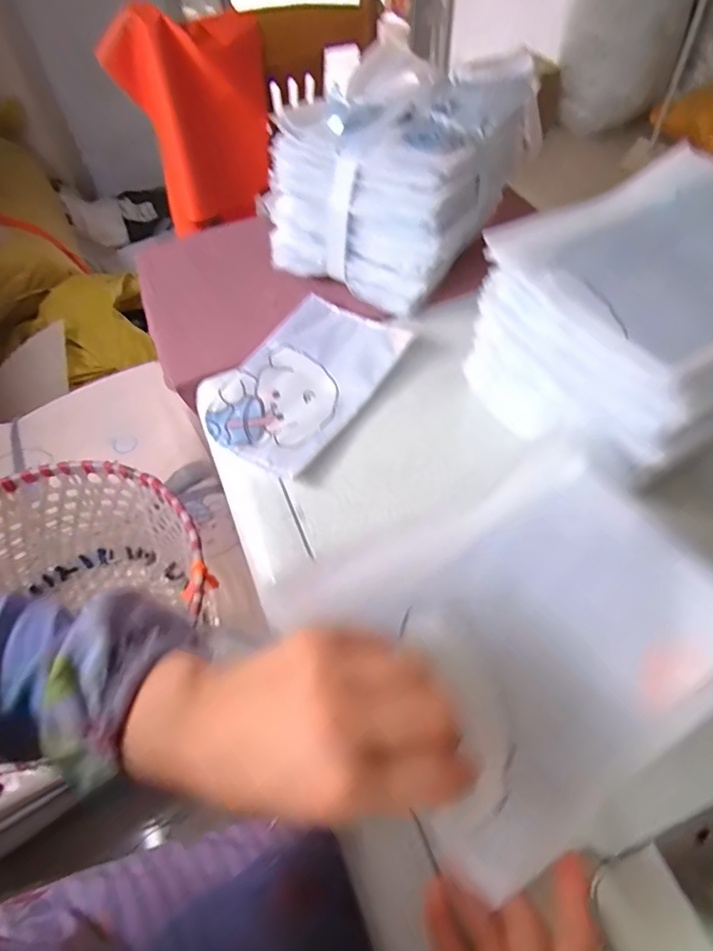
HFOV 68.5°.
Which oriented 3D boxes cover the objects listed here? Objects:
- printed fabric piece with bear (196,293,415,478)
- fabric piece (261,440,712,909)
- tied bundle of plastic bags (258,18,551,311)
[{"bbox_3d":[-0.063,-0.104,0.533,0.156,0.017,0.206,31,62,22],"label":"printed fabric piece with bear"},{"bbox_3d":[0.091,0.085,0.294,0.217,0.031,0.174,-26,58,-15],"label":"fabric piece"},{"bbox_3d":[0.050,-0.335,0.594,0.195,0.160,0.246,25,60,19],"label":"tied bundle of plastic bags"}]

